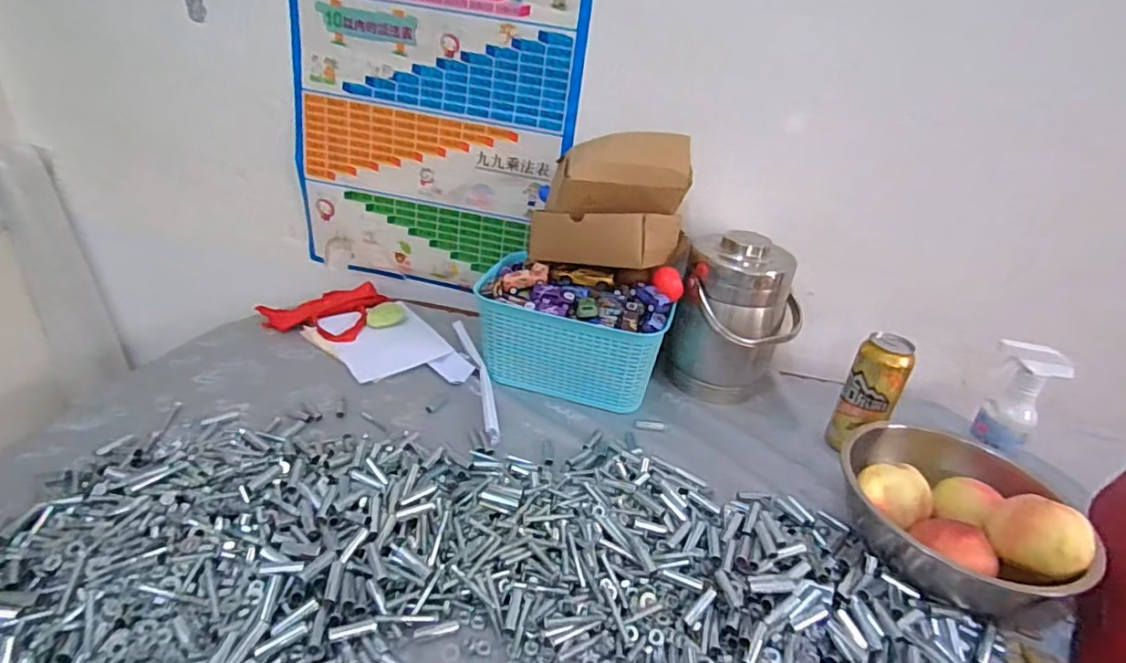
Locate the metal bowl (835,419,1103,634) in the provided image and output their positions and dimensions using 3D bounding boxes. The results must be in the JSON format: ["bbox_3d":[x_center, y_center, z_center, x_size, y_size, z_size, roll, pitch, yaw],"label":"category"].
[{"bbox_3d":[0.417,0.203,0.619,0.212,0.118,0.212,5,29,-3],"label":"metal bowl"}]

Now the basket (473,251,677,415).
[{"bbox_3d":[0.008,0.010,0.841,0.274,0.136,0.129,14,30,13],"label":"basket"}]

